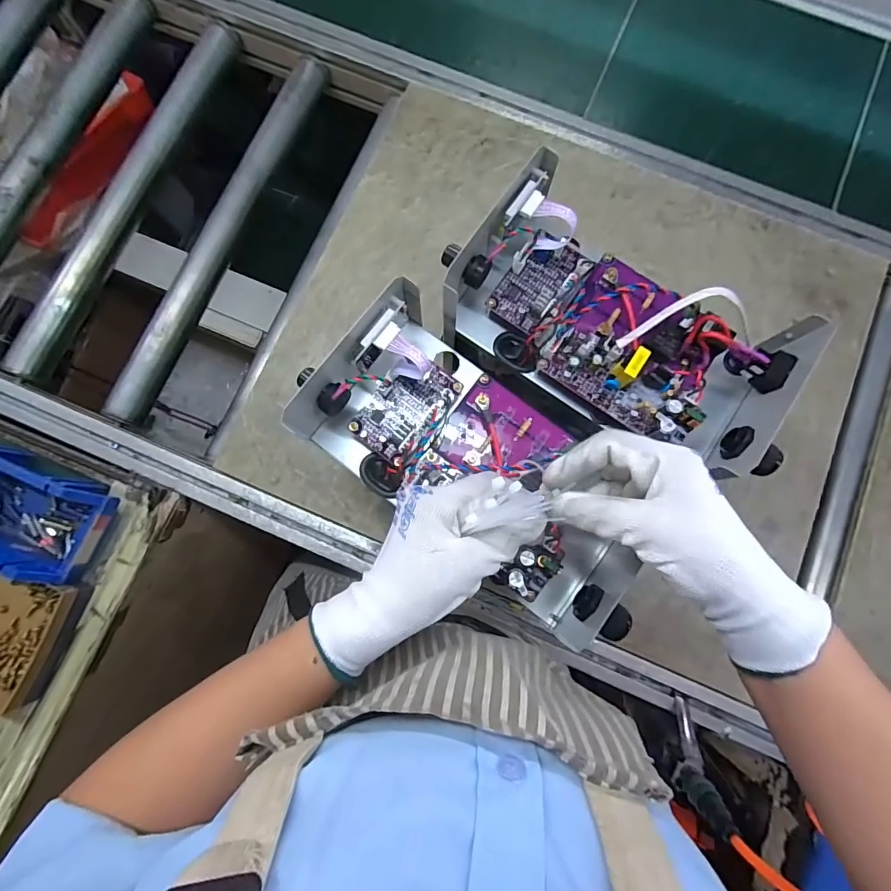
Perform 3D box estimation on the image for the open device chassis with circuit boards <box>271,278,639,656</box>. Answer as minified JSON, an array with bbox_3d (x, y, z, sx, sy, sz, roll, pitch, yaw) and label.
[{"bbox_3d":[0.028,0.021,0.378,0.299,0.090,0.148,43,81,3],"label":"open device chassis with circuit boards"}]

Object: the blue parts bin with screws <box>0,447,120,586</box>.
[{"bbox_3d":[-0.457,0.073,0.483,0.159,0.072,0.114,19,79,3],"label":"blue parts bin with screws"}]

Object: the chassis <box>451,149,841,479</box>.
[{"bbox_3d":[0.153,-0.107,0.395,0.307,0.084,0.164,34,82,5],"label":"chassis"}]

